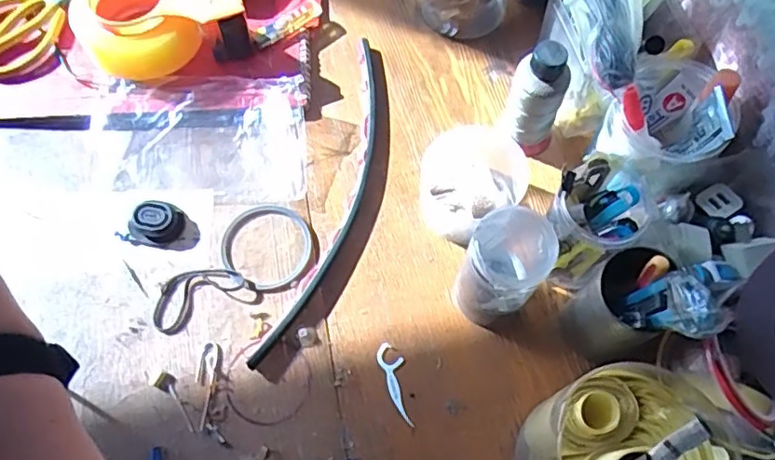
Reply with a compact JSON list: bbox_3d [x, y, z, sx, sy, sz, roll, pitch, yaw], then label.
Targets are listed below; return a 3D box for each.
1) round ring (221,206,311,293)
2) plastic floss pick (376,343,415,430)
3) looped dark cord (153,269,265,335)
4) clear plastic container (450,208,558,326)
[{"bbox_3d":[-0.112,0.014,0.572,0.090,0.010,0.085,1,66,-2],"label":"round ring"},{"bbox_3d":[0.010,0.135,0.526,0.021,0.004,0.073,-20,66,-10],"label":"plastic floss pick"},{"bbox_3d":[-0.168,0.059,0.551,0.095,0.005,0.051,-19,69,-10],"label":"looped dark cord"},{"bbox_3d":[0.094,0.036,0.505,0.065,0.123,0.067,1,66,-2],"label":"clear plastic container"}]

